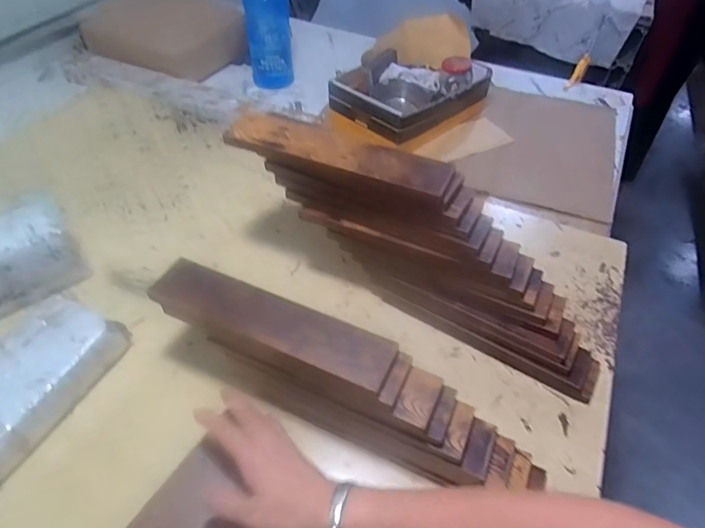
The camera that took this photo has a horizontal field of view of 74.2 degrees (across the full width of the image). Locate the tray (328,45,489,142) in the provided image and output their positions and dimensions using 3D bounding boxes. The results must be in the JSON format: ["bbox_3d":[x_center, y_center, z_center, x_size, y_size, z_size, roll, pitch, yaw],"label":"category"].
[{"bbox_3d":[0.124,-0.382,1.001,0.215,0.076,0.298,35,56,27],"label":"tray"}]

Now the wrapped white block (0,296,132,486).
[{"bbox_3d":[-0.387,0.144,0.553,0.107,0.069,0.215,19,50,16],"label":"wrapped white block"}]

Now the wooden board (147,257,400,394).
[{"bbox_3d":[-0.090,0.057,0.497,0.276,0.012,0.063,19,50,16],"label":"wooden board"}]

